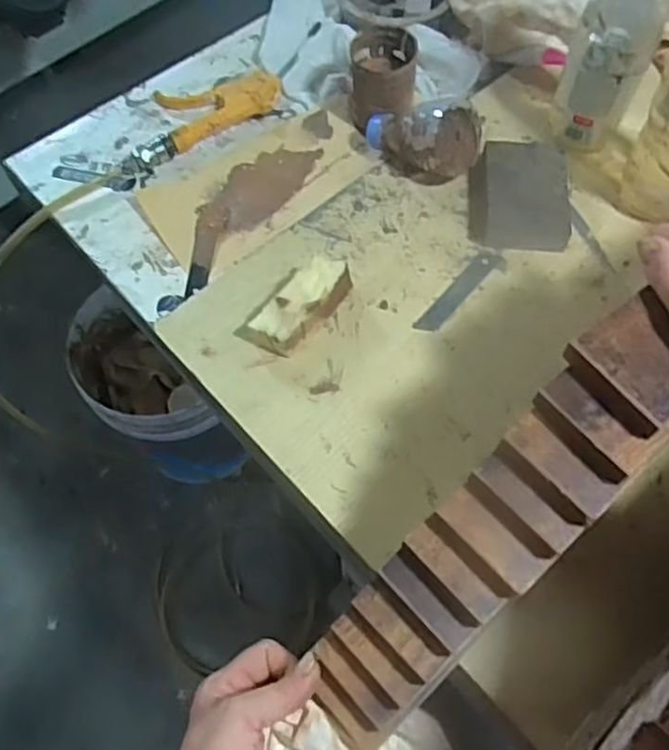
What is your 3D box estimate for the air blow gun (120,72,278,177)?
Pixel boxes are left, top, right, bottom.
[{"bbox_3d":[-0.138,-0.256,0.669,0.169,0.020,0.077,-34,67,-15],"label":"air blow gun"}]

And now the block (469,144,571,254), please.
[{"bbox_3d":[0.158,-0.158,0.598,0.079,0.031,0.108,5,63,4],"label":"block"}]

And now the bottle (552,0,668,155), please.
[{"bbox_3d":[0.227,-0.270,0.560,0.062,0.203,0.049,20,65,11],"label":"bottle"}]

